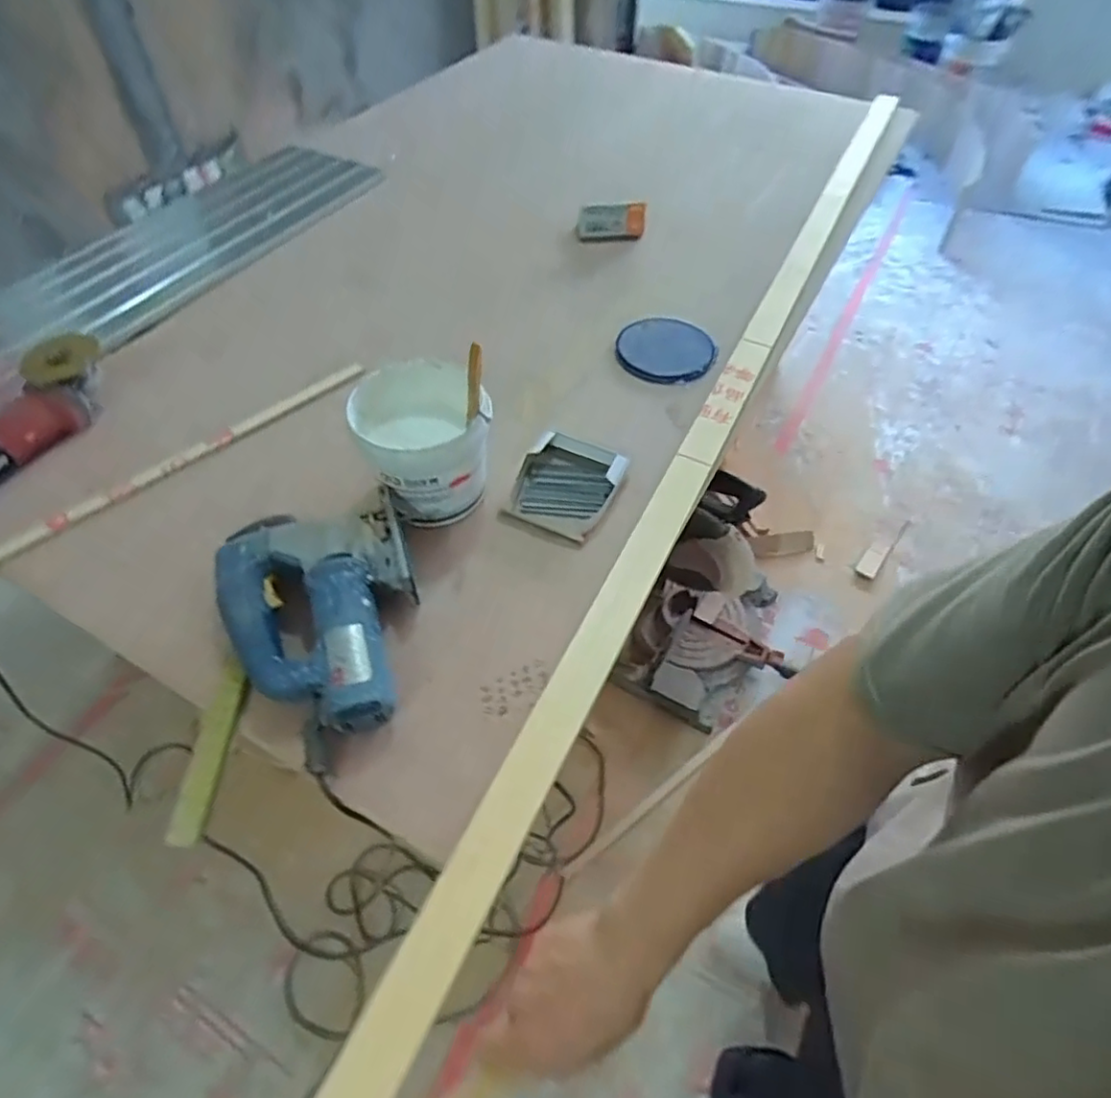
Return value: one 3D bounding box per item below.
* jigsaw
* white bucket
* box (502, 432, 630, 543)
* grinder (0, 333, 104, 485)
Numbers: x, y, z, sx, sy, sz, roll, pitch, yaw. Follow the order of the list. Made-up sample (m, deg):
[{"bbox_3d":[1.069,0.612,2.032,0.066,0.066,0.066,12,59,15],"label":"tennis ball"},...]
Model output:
[{"bbox_3d":[-0.249,0.067,0.698,0.202,0.084,0.322,-15,55,-12],"label":"jigsaw"},{"bbox_3d":[-0.162,-0.120,0.794,0.136,0.151,0.144,1,53,-1],"label":"white bucket"},{"bbox_3d":[0.012,-0.085,0.845,0.129,0.034,0.144,24,57,15],"label":"box"},{"bbox_3d":[-0.729,-0.143,0.853,0.085,0.091,0.345,25,69,19],"label":"grinder"}]

